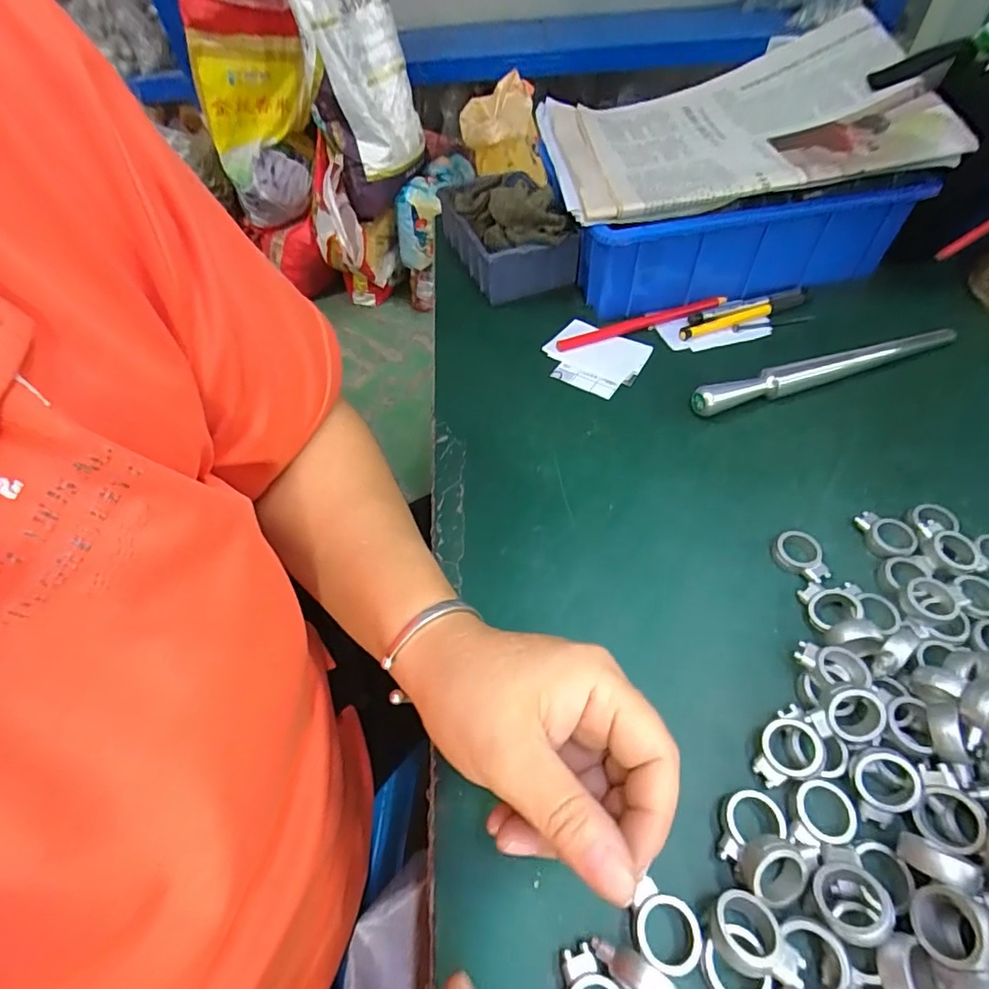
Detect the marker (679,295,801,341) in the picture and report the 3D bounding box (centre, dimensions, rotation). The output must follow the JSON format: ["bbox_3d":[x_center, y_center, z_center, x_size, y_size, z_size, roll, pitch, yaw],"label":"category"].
[{"bbox_3d":[0.216,-0.154,0.453,0.120,0.009,0.013,-18,55,-9],"label":"marker"}]

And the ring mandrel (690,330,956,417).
[{"bbox_3d":[0.257,-0.095,0.401,0.224,0.021,0.017,-15,54,-8],"label":"ring mandrel"}]

